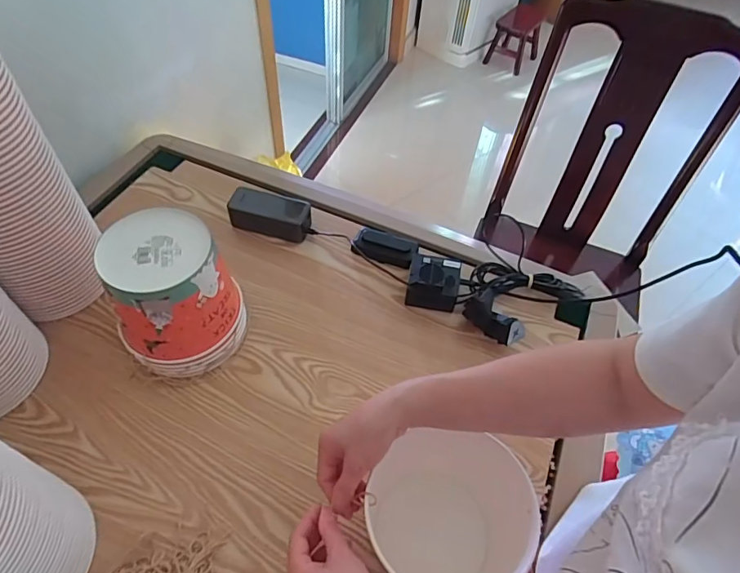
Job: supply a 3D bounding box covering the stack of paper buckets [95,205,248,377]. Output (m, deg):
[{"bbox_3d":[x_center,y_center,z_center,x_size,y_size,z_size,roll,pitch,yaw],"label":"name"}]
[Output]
[{"bbox_3d":[-0.246,0.016,0.640,0.135,0.180,0.134,-10,54,-11],"label":"stack of paper buckets"}]

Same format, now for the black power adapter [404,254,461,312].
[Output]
[{"bbox_3d":[0.098,-0.008,0.759,0.076,0.063,0.068,11,53,4],"label":"black power adapter"}]

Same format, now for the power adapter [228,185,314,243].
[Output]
[{"bbox_3d":[-0.163,-0.120,0.823,0.131,0.053,0.057,11,53,5],"label":"power adapter"}]

